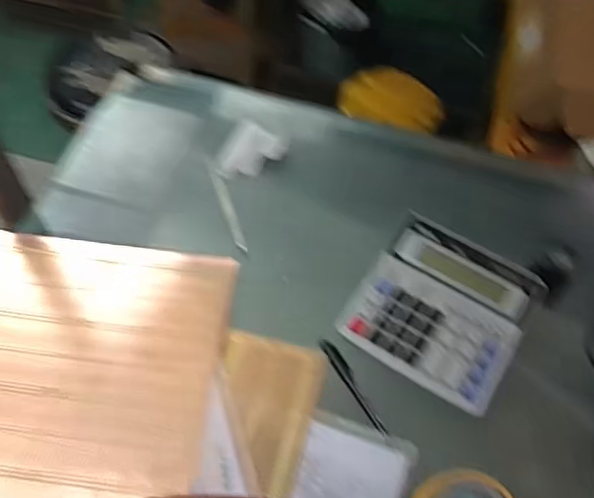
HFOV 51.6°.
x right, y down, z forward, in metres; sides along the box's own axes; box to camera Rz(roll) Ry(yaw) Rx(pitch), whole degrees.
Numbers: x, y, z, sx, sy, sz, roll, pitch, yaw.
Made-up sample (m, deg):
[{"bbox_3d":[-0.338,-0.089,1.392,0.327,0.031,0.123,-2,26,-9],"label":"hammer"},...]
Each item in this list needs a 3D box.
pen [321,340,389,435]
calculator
[{"bbox_3d":[0.057,0.135,0.607,0.015,0.013,0.109,-28,66,-18],"label":"pen"},{"bbox_3d":[0.150,0.061,0.635,0.161,0.033,0.161,32,63,14],"label":"calculator"}]

